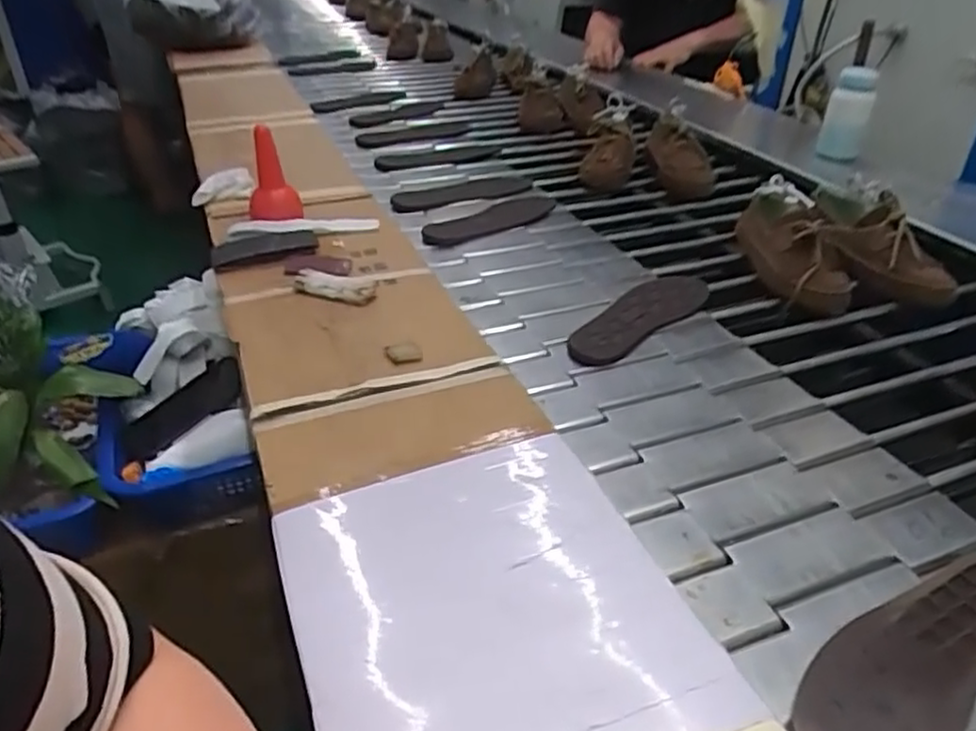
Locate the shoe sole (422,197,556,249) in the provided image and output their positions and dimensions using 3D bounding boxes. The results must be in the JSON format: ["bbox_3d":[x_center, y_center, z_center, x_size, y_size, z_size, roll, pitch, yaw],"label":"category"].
[{"bbox_3d":[0.008,-0.234,1.126,0.263,0.017,0.086,-18,42,-33],"label":"shoe sole"}]

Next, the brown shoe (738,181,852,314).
[{"bbox_3d":[0.413,-0.173,0.962,0.095,0.086,0.272,-1,34,-3],"label":"brown shoe"}]

